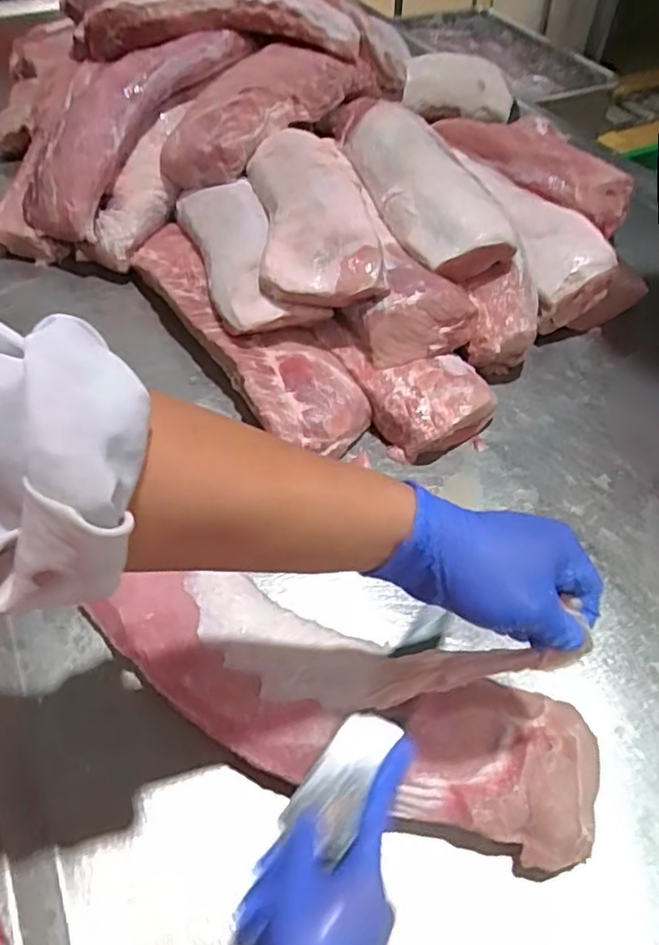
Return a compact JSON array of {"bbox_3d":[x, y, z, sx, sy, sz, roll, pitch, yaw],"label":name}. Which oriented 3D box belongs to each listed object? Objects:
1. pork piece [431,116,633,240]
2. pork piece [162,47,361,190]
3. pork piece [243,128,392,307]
[{"bbox_3d":[0.290,-0.458,0.926,0.116,0.081,0.328,-34,60,-24],"label":"pork piece"},{"bbox_3d":[-0.096,-0.535,0.910,0.135,0.070,0.371,24,56,17],"label":"pork piece"},{"bbox_3d":[-0.022,-0.331,0.756,0.140,0.058,0.342,-6,53,-5],"label":"pork piece"}]

